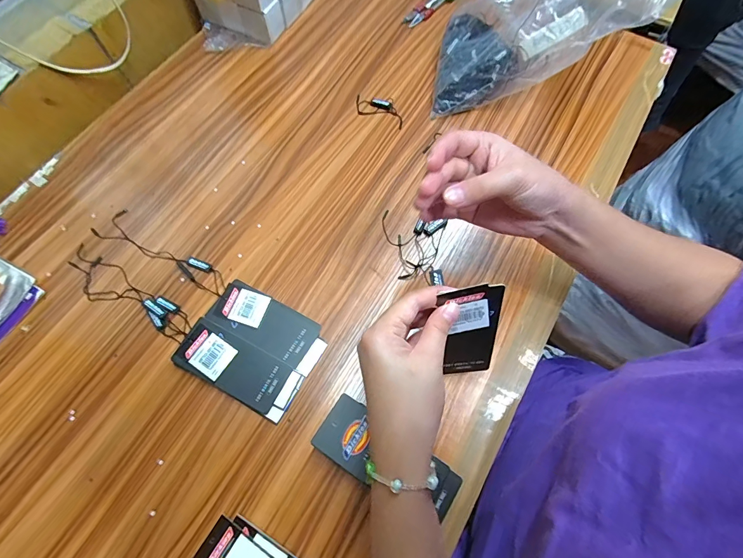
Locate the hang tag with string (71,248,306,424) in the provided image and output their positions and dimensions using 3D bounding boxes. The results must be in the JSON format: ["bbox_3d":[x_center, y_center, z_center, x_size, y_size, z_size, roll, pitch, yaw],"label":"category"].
[{"bbox_3d":[-0.199,0.050,0.370,0.280,0.012,0.050,27,71,10],"label":"hang tag with string"}]

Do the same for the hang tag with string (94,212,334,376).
[{"bbox_3d":[-0.177,0.009,0.388,0.286,0.009,0.051,27,71,10],"label":"hang tag with string"}]

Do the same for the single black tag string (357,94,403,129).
[{"bbox_3d":[0.010,-0.224,0.484,0.068,0.007,0.042,13,69,5],"label":"single black tag string"}]

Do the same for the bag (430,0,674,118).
[{"bbox_3d":[0.192,-0.314,0.440,0.225,0.157,0.143,-3,68,-2],"label":"bag"}]

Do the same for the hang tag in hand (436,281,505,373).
[{"bbox_3d":[0.080,0.045,0.300,0.044,0.107,0.010,-15,43,-6],"label":"hang tag in hand"}]

